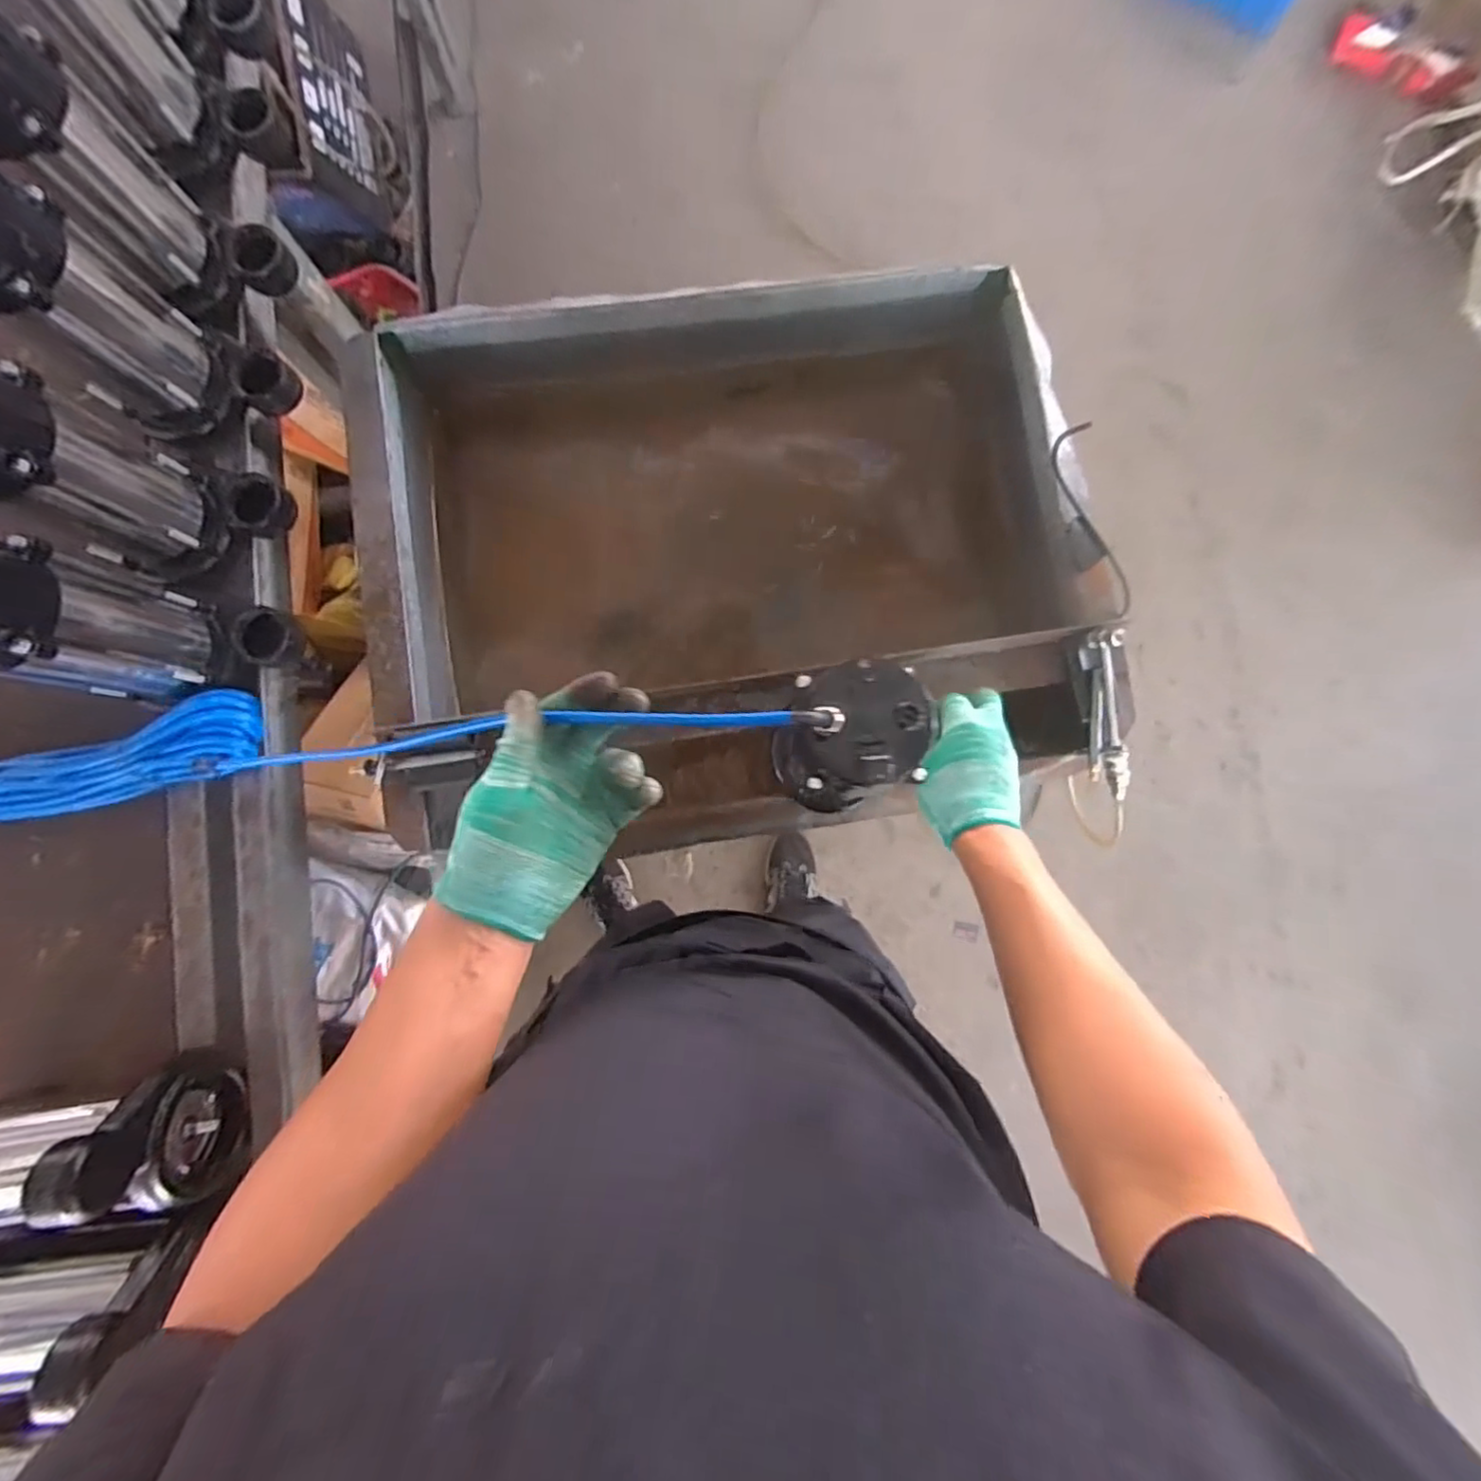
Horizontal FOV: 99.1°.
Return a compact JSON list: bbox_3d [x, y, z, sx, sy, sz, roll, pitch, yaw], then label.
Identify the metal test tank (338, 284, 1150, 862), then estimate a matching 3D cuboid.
[{"bbox_3d":[-0.005,-0.202,0.766,0.761,0.259,0.583,-7,85,-2],"label":"metal test tank"}]

